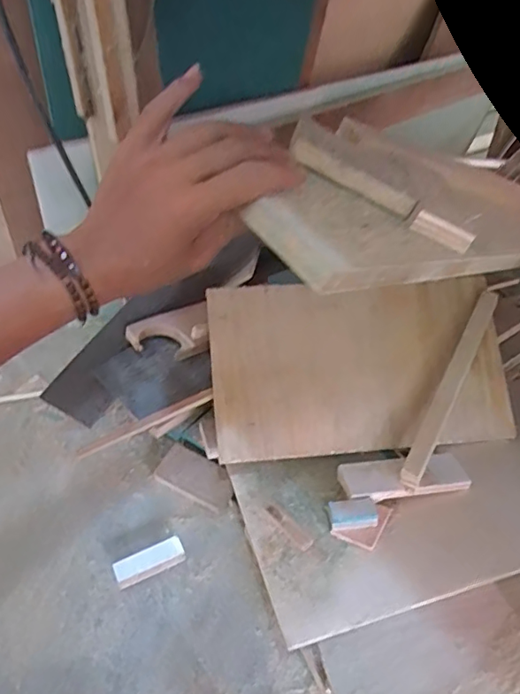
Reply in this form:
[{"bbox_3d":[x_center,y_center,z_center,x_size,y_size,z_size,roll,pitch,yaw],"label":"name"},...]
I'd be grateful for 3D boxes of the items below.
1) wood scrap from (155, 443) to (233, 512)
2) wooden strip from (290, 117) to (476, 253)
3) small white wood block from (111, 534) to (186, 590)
[{"bbox_3d":[-0.086,0.173,0.706,0.109,0.008,0.055,23,59,23],"label":"wood scrap"},{"bbox_3d":[0.089,-0.112,0.384,0.151,0.021,0.023,31,46,-7],"label":"wooden strip"},{"bbox_3d":[-0.131,0.253,0.626,0.080,0.023,0.027,-20,47,-19],"label":"small white wood block"}]

